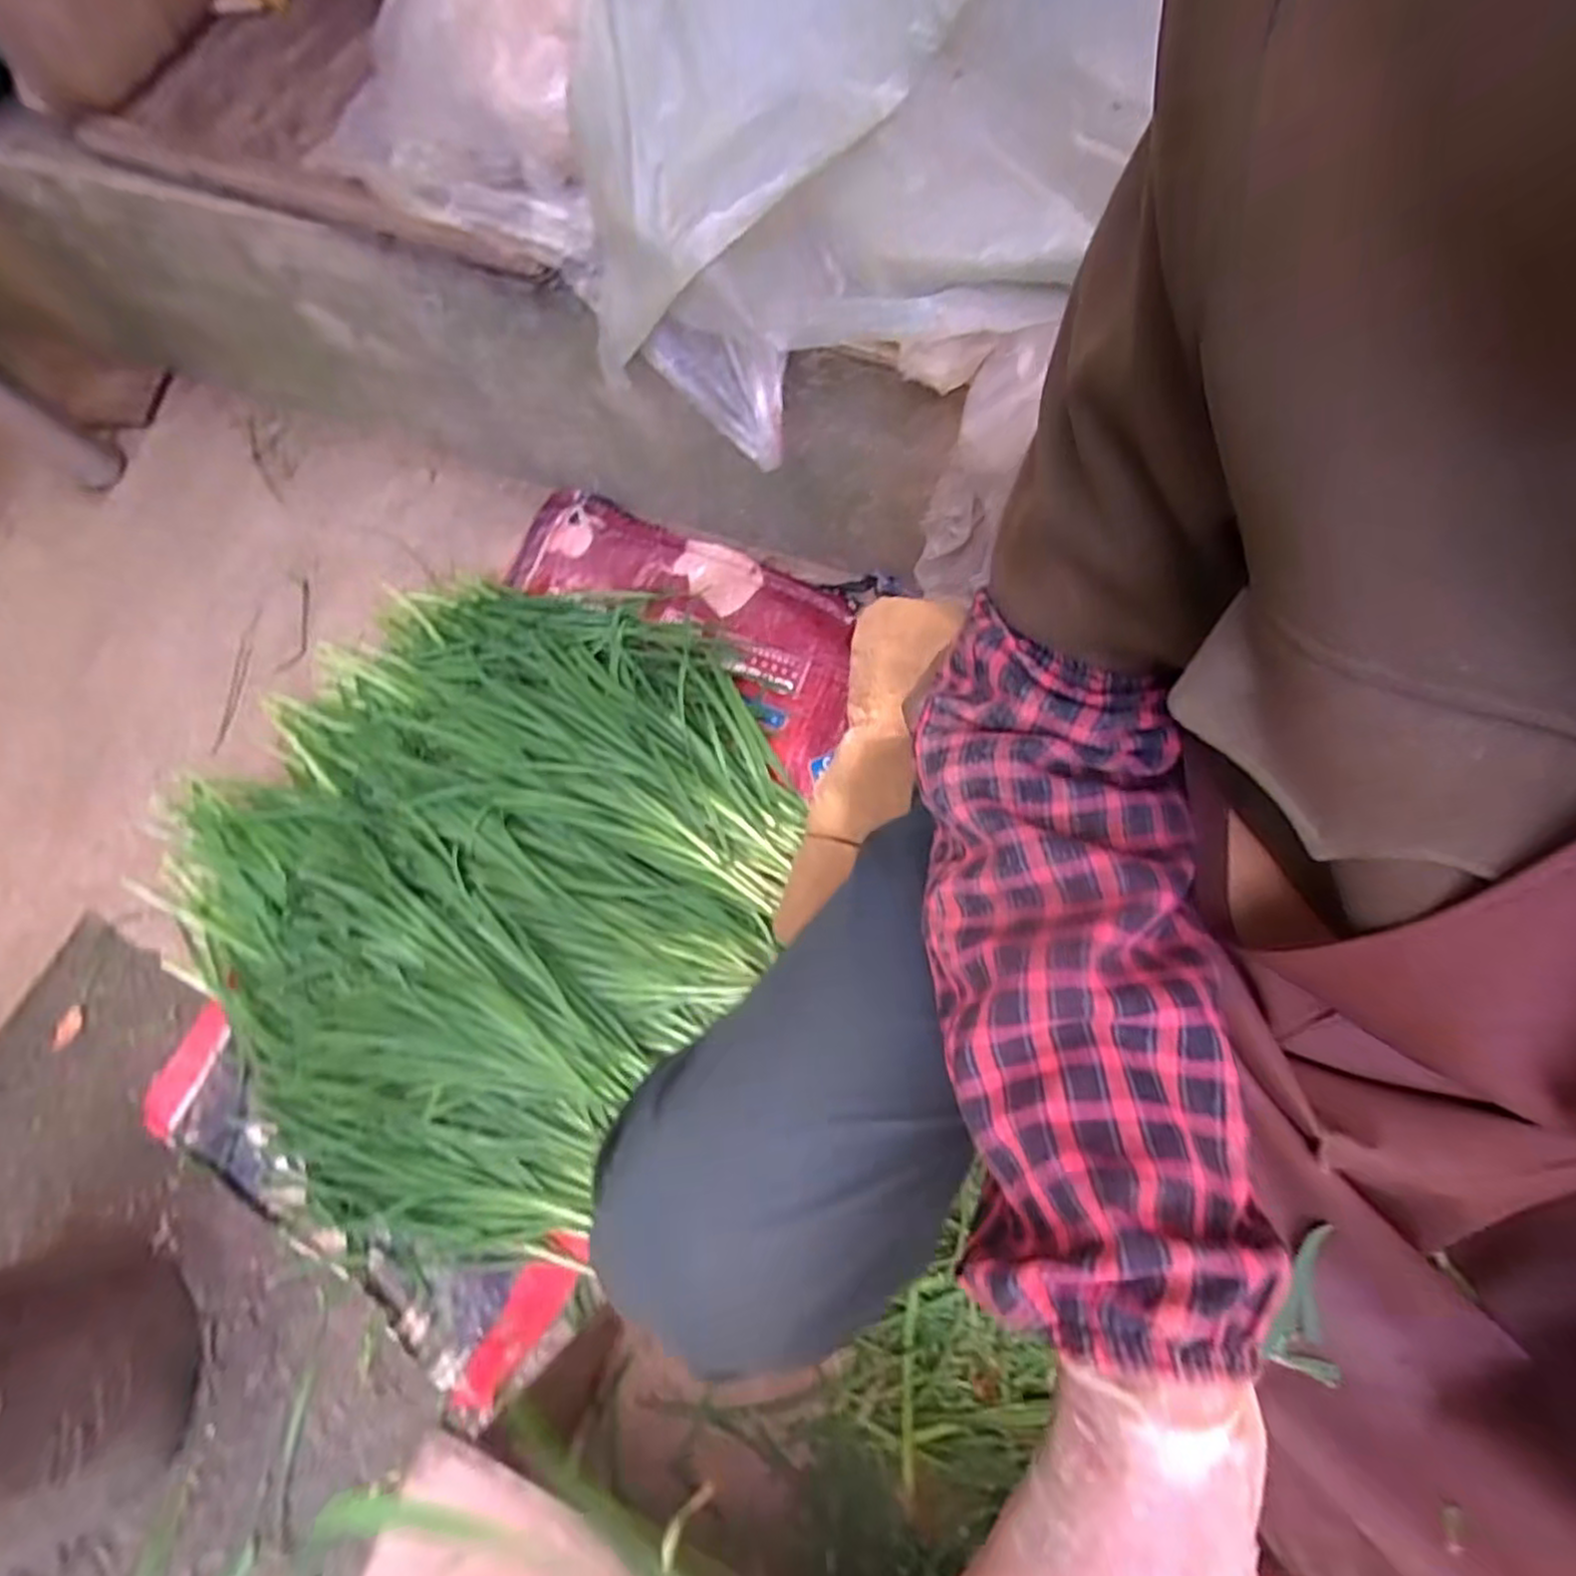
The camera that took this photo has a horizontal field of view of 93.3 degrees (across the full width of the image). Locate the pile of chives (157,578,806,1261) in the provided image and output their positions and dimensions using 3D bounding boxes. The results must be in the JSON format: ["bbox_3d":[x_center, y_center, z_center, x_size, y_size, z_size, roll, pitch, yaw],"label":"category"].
[{"bbox_3d":[-0.299,0.096,0.775,0.570,0.163,0.729,31,77,18],"label":"pile of chives"}]

